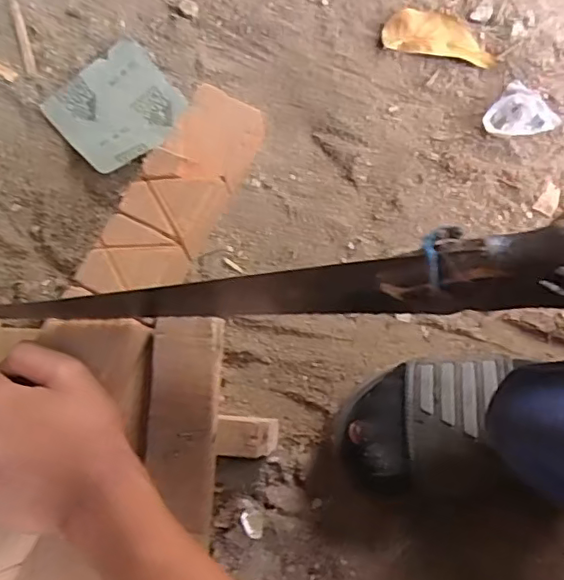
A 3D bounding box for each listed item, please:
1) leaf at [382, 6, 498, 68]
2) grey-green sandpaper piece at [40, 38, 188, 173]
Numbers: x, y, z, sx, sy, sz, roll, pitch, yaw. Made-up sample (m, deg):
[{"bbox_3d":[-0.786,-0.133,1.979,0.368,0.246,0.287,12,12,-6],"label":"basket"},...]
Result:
[{"bbox_3d":[0.152,-0.244,0.543,0.105,0.013,0.046,13,80,3],"label":"leaf"},{"bbox_3d":[-0.158,-0.177,0.549,0.111,0.022,0.109,-42,82,-6],"label":"grey-green sandpaper piece"}]

